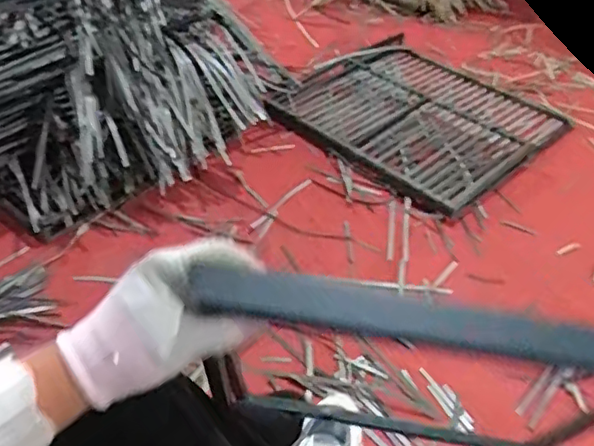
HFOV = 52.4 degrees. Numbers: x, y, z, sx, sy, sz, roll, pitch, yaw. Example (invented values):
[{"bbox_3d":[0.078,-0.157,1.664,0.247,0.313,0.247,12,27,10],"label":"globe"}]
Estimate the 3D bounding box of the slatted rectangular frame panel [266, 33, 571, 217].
[{"bbox_3d":[0.332,-0.323,1.715,0.630,0.038,0.676,-32,52,-33],"label":"slatted rectangular frame panel"}]

